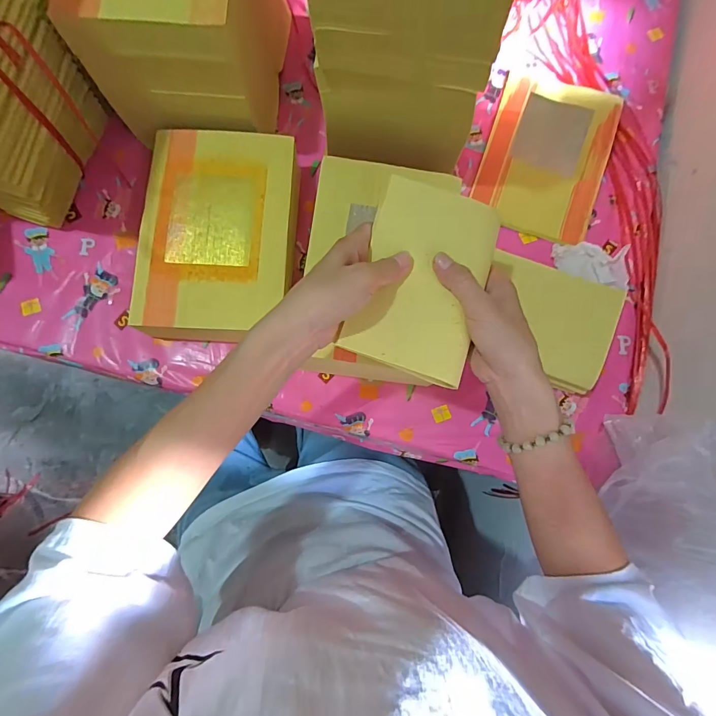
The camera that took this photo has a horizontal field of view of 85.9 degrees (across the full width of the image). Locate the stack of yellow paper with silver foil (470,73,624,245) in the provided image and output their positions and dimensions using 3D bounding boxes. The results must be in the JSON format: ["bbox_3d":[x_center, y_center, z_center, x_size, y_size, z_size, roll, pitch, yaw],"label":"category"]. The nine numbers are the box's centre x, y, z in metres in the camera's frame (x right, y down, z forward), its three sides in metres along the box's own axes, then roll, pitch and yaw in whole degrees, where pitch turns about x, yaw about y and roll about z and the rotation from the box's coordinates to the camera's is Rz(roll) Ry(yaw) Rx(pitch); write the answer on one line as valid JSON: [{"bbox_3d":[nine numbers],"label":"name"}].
[{"bbox_3d":[0.255,-0.274,0.519,0.159,0.011,0.223,19,80,0],"label":"stack of yellow paper with silver foil"}]

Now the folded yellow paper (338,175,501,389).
[{"bbox_3d":[0.056,-0.065,0.323,0.103,0.017,0.154,17,80,0],"label":"folded yellow paper"}]

